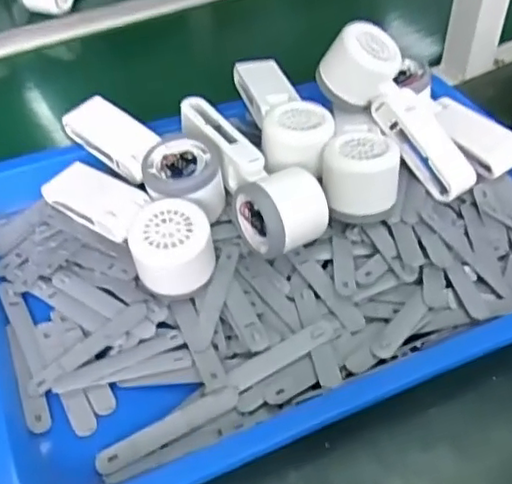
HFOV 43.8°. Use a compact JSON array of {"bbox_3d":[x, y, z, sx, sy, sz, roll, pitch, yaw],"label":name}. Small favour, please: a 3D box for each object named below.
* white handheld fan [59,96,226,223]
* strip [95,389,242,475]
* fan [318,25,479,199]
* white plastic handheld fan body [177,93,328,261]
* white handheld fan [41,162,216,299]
[{"bbox_3d":[-0.089,-0.070,0.521,0.063,0.052,0.167,-32,52,-27],"label":"white handheld fan"},{"bbox_3d":[-0.054,0.116,0.397,0.093,0.004,0.019,-26,48,-13],"label":"strip"},{"bbox_3d":[0.122,-0.107,0.538,0.050,0.048,0.162,-34,83,-29],"label":"fan"},{"bbox_3d":[-0.007,-0.054,0.510,0.055,0.059,0.161,-24,49,-21],"label":"white plastic handheld fan body"},{"bbox_3d":[-0.098,-0.019,0.484,0.054,0.054,0.165,-33,53,-28],"label":"white handheld fan"}]

